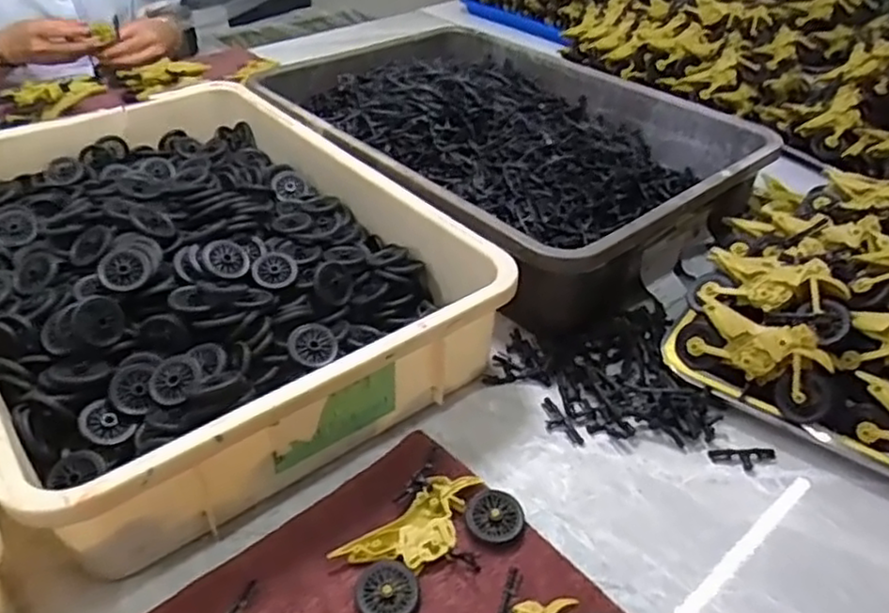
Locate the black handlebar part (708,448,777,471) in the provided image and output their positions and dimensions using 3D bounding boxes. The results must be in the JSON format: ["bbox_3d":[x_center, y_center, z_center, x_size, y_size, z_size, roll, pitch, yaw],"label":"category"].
[{"bbox_3d":[0.221,0.112,0.504,0.050,0.005,0.018,-1,38,-3],"label":"black handlebar part"}]

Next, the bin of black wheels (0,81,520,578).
[{"bbox_3d":[-0.232,-0.045,0.602,0.355,0.089,0.510,-27,46,-30],"label":"bin of black wheels"}]

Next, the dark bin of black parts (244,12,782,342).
[{"bbox_3d":[0.057,-0.186,0.776,0.353,0.087,0.508,-28,47,-31],"label":"dark bin of black parts"}]

